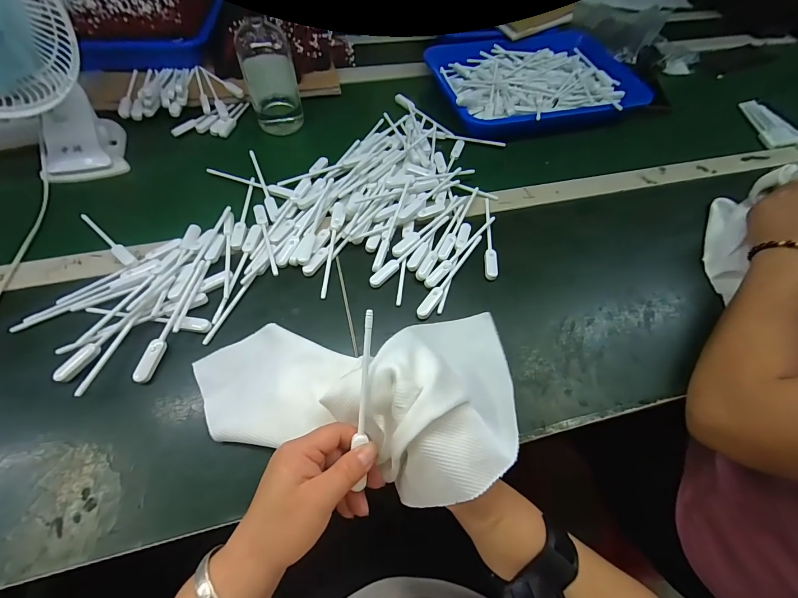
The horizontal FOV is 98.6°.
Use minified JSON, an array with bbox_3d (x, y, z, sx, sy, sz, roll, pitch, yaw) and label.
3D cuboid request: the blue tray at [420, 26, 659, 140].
[{"bbox_3d":[0.255,-0.414,0.652,0.382,0.039,0.304,-11,60,-10],"label":"blue tray"}]

